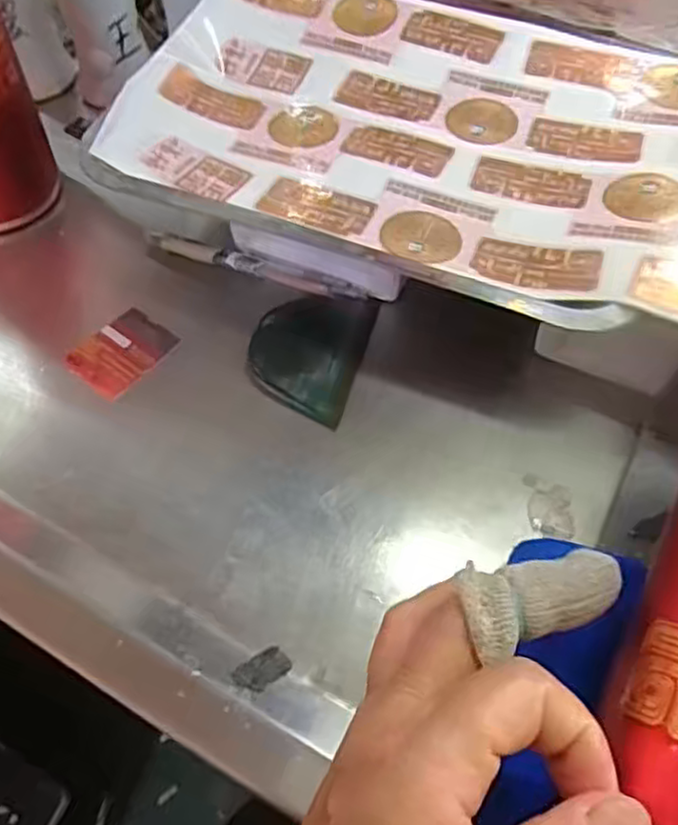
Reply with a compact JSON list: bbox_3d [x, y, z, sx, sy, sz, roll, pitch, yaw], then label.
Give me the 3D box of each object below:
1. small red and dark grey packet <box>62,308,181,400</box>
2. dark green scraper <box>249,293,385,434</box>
[{"bbox_3d":[-0.118,-0.033,0.387,0.043,0.005,0.051,35,69,20],"label":"small red and dark grey packet"},{"bbox_3d":[-0.016,-0.035,0.376,0.057,0.008,0.080,13,63,11],"label":"dark green scraper"}]

